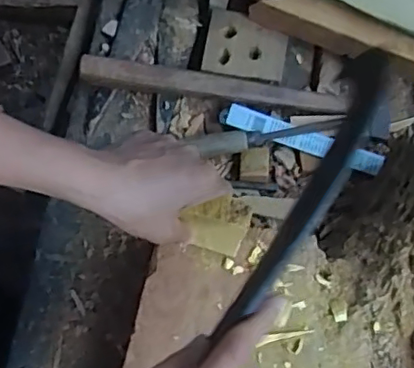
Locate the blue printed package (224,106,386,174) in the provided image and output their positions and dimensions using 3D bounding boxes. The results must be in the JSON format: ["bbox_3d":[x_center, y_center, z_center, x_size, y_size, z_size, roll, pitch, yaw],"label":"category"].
[{"bbox_3d":[0.118,-0.054,0.700,0.193,0.008,0.030,19,75,2],"label":"blue printed package"}]

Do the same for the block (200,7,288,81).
[{"bbox_3d":[0.049,-0.173,0.715,0.099,0.012,0.087,11,73,-2],"label":"block"}]

